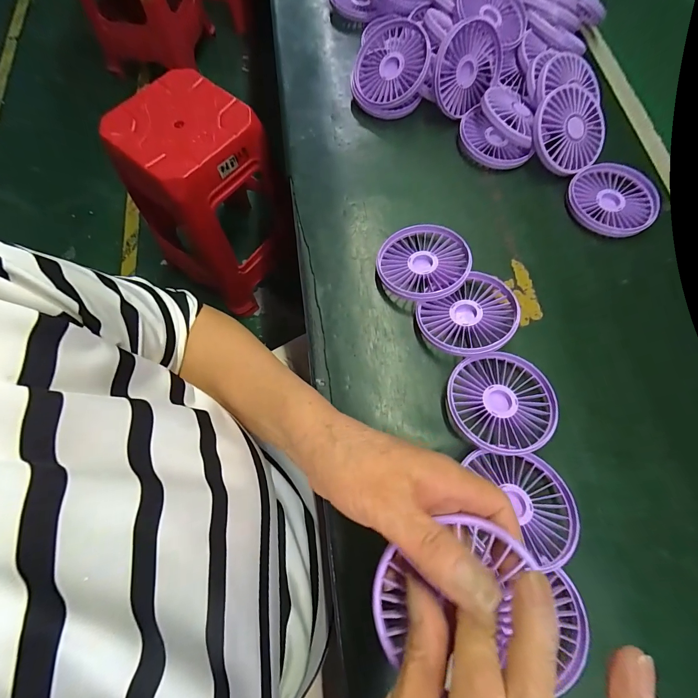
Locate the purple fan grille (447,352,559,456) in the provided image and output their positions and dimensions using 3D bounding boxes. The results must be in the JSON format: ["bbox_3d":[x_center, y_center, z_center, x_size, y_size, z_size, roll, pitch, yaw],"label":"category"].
[{"bbox_3d":[0.131,0.045,0.300,0.087,0.021,0.084,-9,70,-1],"label":"purple fan grille"}]

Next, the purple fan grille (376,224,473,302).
[{"bbox_3d":[0.073,-0.084,0.345,0.087,0.018,0.085,-10,62,7],"label":"purple fan grille"}]

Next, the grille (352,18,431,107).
[{"bbox_3d":[0.049,-0.328,0.406,0.087,0.018,0.088,-9,88,24],"label":"grille"}]

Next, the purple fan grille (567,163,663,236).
[{"bbox_3d":[0.284,-0.159,0.373,0.087,0.012,0.089,-12,70,-2],"label":"purple fan grille"}]

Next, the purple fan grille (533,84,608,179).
[{"bbox_3d":[0.241,-0.236,0.378,0.088,0.015,0.089,-6,95,-12],"label":"purple fan grille"}]

